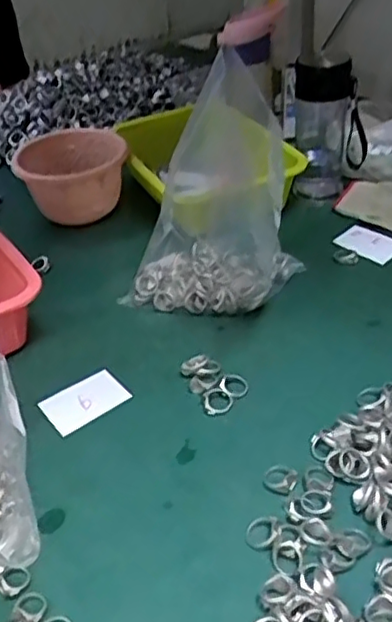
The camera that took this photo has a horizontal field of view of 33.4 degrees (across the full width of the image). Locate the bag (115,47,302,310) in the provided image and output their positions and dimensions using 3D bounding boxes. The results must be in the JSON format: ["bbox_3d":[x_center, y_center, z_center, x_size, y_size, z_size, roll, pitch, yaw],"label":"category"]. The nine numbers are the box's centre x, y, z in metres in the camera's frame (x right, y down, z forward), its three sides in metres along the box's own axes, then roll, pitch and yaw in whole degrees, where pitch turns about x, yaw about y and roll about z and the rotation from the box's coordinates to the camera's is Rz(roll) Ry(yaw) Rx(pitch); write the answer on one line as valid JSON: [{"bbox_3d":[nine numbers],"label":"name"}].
[{"bbox_3d":[0.016,-0.119,0.673,0.167,0.233,0.107,9,40,15],"label":"bag"}]

